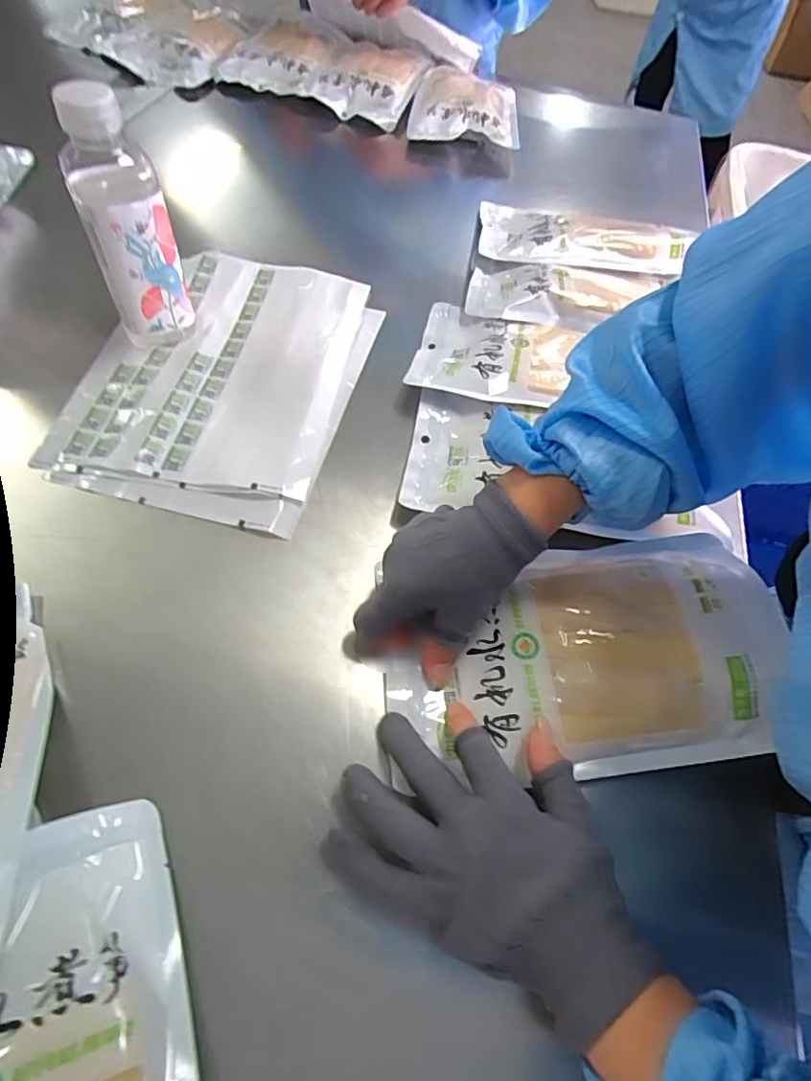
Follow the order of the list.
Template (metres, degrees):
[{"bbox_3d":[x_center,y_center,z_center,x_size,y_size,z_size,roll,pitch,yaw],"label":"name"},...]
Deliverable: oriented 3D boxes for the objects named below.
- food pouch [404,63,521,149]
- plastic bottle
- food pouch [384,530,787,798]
[{"bbox_3d":[0.091,-0.659,0.815,0.160,0.029,0.230,5,57,-3],"label":"food pouch"},{"bbox_3d":[-0.220,-0.247,0.428,0.064,0.181,0.055,-23,65,-17],"label":"plastic bottle"},{"bbox_3d":[0.112,0.066,0.349,0.244,0.043,0.150,-2,57,-3],"label":"food pouch"}]

